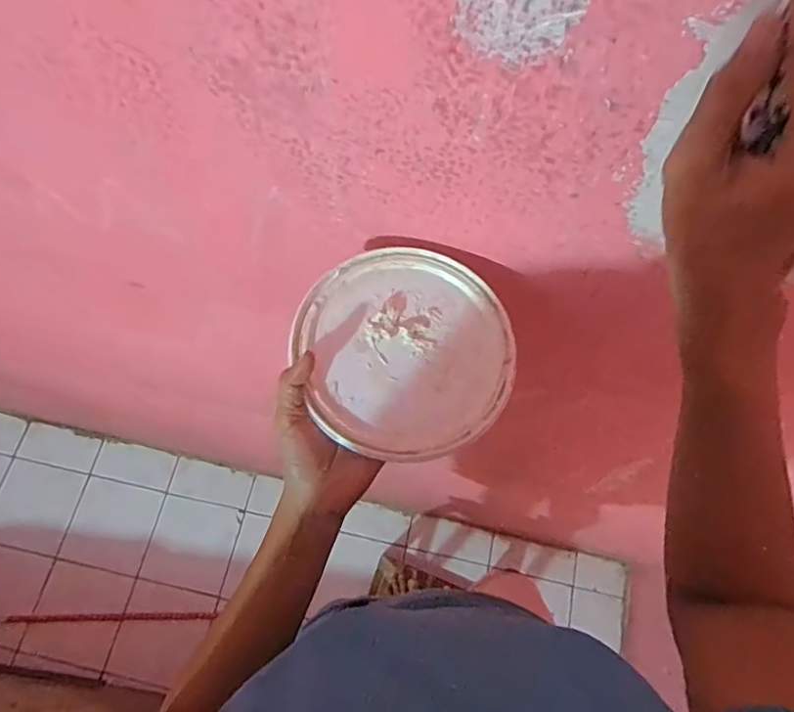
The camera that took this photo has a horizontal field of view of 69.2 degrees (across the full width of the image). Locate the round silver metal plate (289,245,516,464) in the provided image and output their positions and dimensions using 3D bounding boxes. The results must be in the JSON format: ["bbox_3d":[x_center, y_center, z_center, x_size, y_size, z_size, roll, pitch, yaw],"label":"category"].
[{"bbox_3d":[0.008,-0.007,0.467,0.165,0.018,0.176,0,69,1],"label":"round silver metal plate"}]

